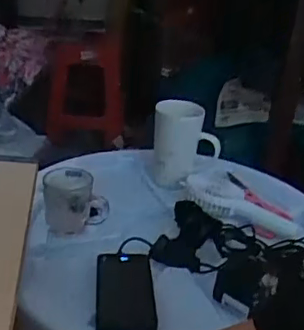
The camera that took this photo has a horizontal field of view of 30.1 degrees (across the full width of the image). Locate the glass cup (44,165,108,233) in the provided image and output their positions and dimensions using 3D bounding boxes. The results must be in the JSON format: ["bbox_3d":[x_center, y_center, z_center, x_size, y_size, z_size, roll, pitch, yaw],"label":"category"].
[{"bbox_3d":[-0.119,0.058,0.871,0.096,0.083,0.070,2,27,-9],"label":"glass cup"}]

